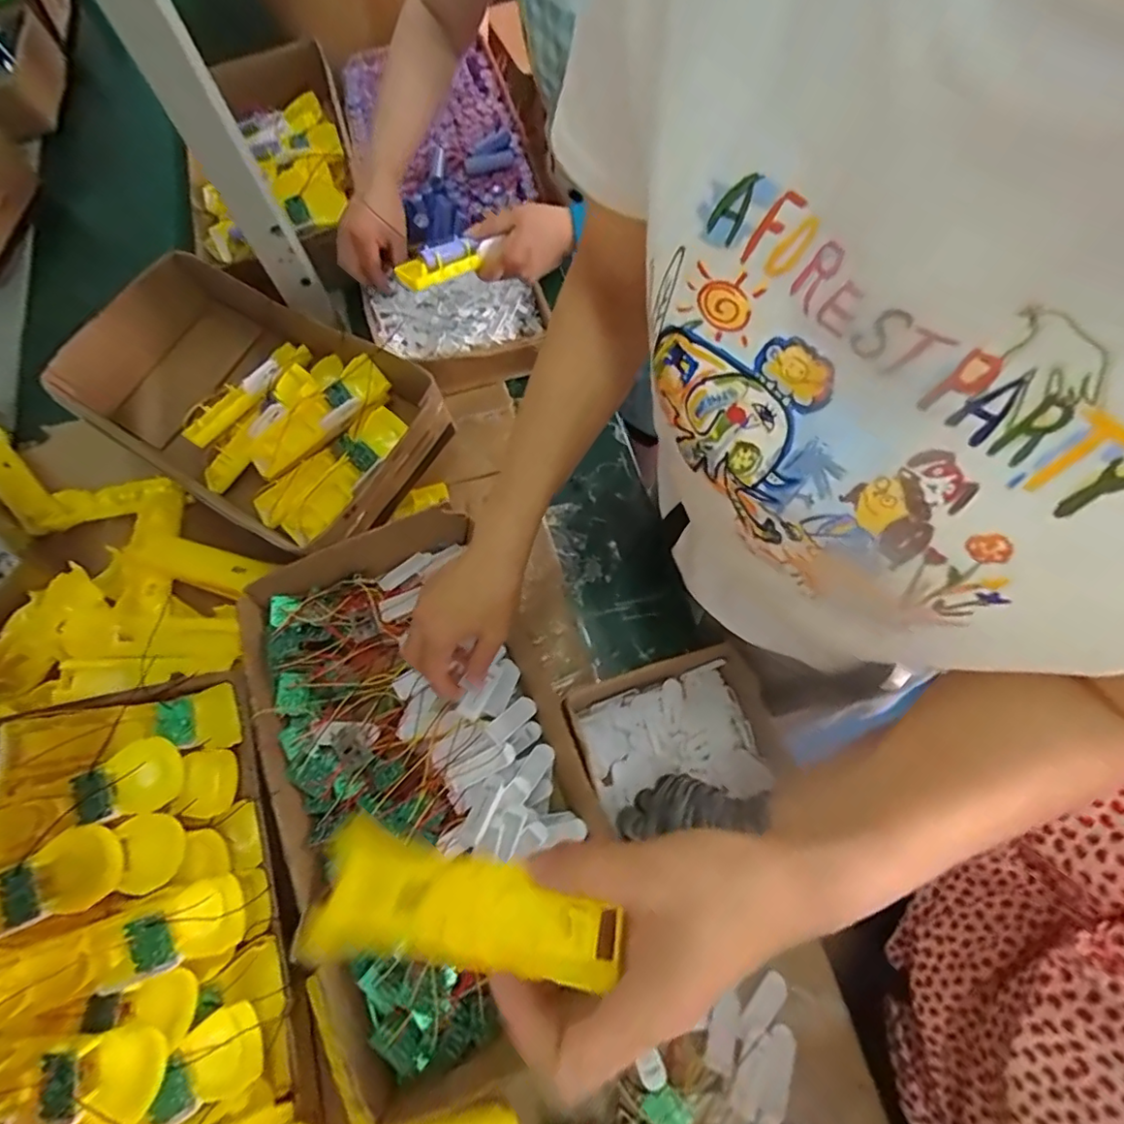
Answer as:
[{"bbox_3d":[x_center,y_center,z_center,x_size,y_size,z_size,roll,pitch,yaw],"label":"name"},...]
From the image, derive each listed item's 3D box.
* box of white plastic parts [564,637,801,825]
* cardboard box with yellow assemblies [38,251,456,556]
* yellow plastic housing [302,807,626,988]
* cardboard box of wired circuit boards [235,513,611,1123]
[{"bbox_3d":[0.107,0.155,0.526,0.179,0.057,0.133,-18,69,-5],"label":"box of white plastic parts"},{"bbox_3d":[-0.329,-0.166,0.656,0.383,0.137,0.237,30,72,13],"label":"cardboard box with yellow assemblies"},{"bbox_3d":[-0.055,0.177,0.287,0.160,0.023,0.061,-2,47,24],"label":"yellow plastic housing"},{"bbox_3d":[-0.120,0.172,0.495,0.223,0.073,0.418,-25,70,-8],"label":"cardboard box of wired circuit boards"}]

